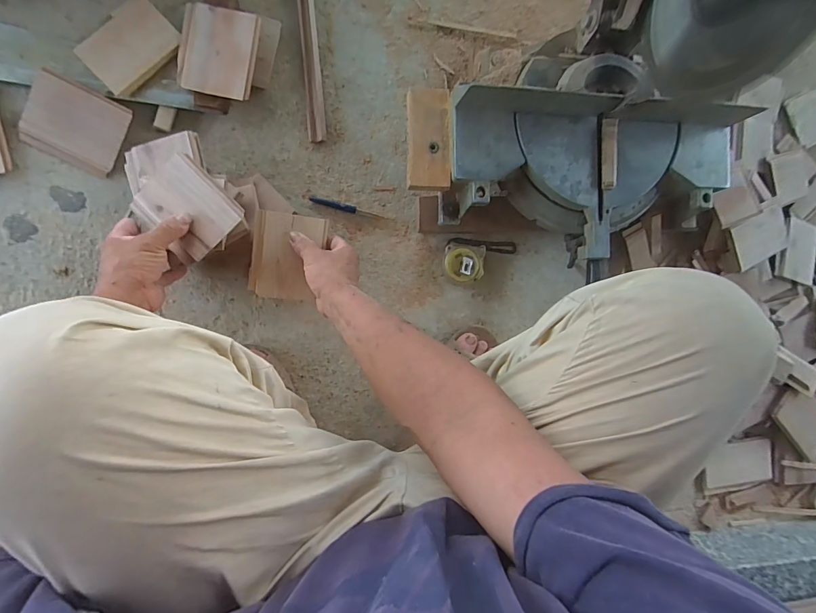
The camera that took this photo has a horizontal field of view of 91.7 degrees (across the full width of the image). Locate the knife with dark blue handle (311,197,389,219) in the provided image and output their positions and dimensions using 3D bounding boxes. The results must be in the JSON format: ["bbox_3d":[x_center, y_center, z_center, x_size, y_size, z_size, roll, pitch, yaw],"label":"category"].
[{"bbox_3d":[-0.093,-0.154,0.626,0.123,0.007,0.011,11,89,-10],"label":"knife with dark blue handle"}]

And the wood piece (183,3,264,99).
[{"bbox_3d":[-0.260,-0.353,0.550,0.089,0.010,0.122,7,92,-10],"label":"wood piece"}]

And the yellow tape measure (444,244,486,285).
[{"bbox_3d":[0.090,-0.069,0.647,0.064,0.034,0.062,4,91,-10],"label":"yellow tape measure"}]

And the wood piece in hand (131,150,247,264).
[{"bbox_3d":[-0.281,-0.122,0.504,0.112,0.015,0.099,44,93,-2],"label":"wood piece in hand"}]

